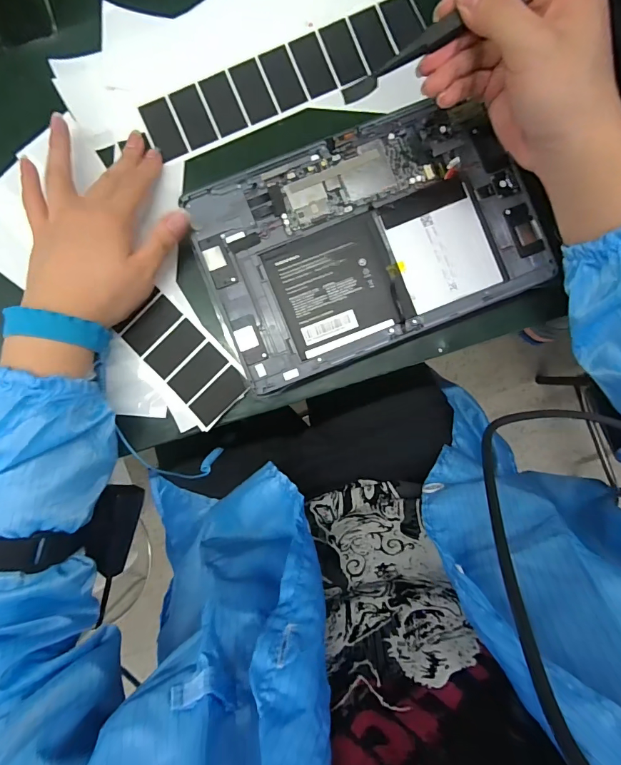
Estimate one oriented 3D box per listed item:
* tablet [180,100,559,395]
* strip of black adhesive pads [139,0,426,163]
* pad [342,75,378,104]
[{"bbox_3d":[0.046,-0.115,0.310,0.253,0.012,0.165,-21,88,0],"label":"tablet"},{"bbox_3d":[-0.020,-0.246,0.329,0.235,0.004,0.060,-23,91,0],"label":"strip of black adhesive pads"},{"bbox_3d":[0.033,-0.191,0.261,0.023,0.006,0.008,-19,89,14],"label":"pad"}]

